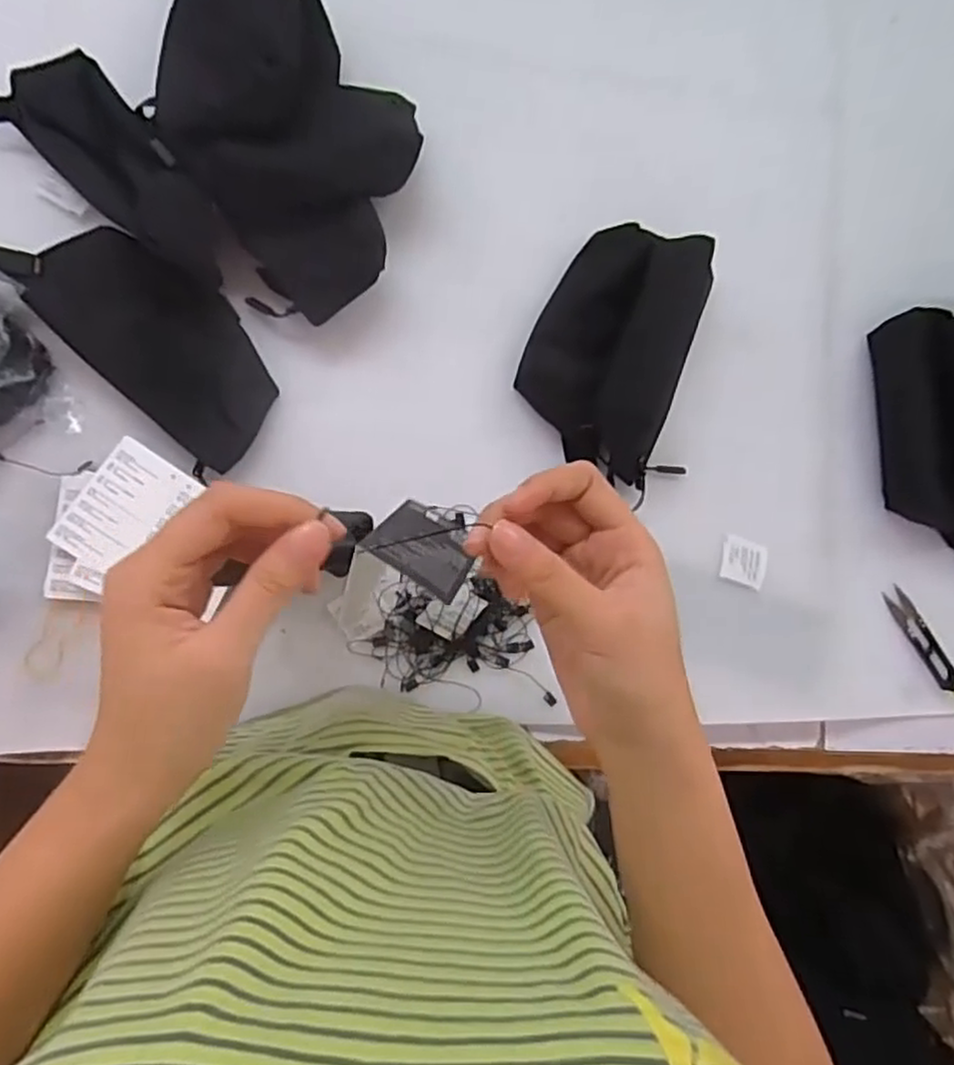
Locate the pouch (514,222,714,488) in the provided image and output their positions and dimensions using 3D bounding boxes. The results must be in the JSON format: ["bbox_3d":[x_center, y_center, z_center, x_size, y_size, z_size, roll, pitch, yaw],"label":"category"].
[{"bbox_3d":[0.113,-0.148,0.583,0.130,0.058,0.196,23,83,-7],"label":"pouch"}]

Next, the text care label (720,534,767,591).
[{"bbox_3d":[0.223,0.025,0.601,0.039,0.008,0.038,21,83,-7],"label":"text care label"}]

